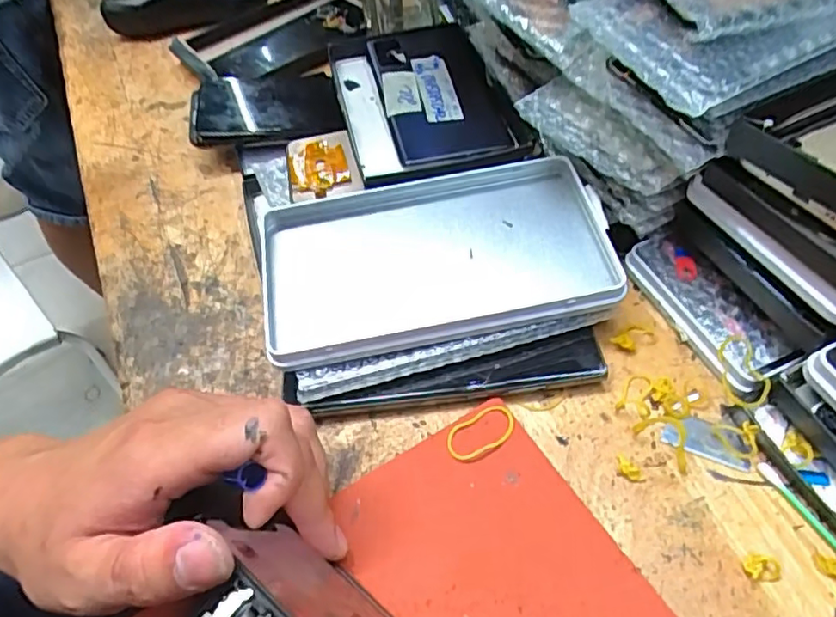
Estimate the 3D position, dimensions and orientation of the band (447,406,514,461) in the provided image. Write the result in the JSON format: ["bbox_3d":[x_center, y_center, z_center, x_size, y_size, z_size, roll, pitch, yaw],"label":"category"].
[{"bbox_3d":[0.031,0.060,0.291,0.036,0.004,0.020,-24,56,-12],"label":"band"}]

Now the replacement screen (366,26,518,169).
[{"bbox_3d":[0.016,-0.148,0.412,0.077,0.011,0.158,-12,59,-4],"label":"replacement screen"}]

